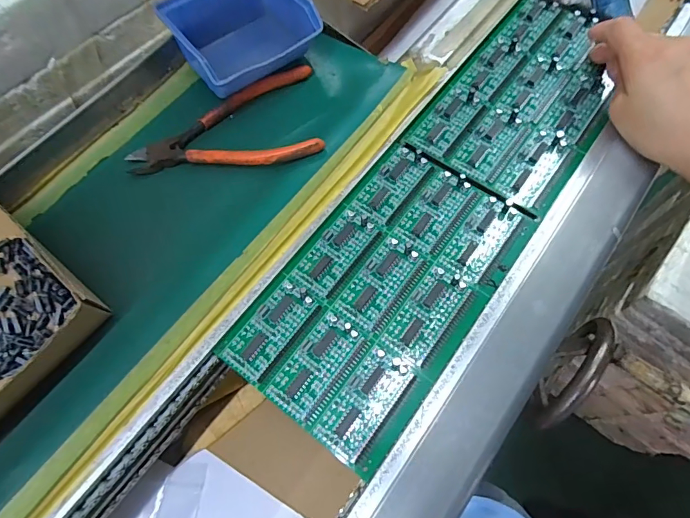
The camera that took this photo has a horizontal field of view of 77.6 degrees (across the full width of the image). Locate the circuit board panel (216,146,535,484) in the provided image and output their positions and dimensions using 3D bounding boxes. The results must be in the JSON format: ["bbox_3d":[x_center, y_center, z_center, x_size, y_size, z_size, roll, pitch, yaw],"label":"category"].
[{"bbox_3d":[0.027,0.017,0.294,0.120,0.007,0.204,35,71,15],"label":"circuit board panel"}]

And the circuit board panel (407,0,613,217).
[{"bbox_3d":[0.157,-0.139,0.357,0.119,0.008,0.204,35,71,15],"label":"circuit board panel"}]

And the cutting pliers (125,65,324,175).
[{"bbox_3d":[-0.097,-0.107,0.341,0.149,0.020,0.095,-10,66,-4],"label":"cutting pliers"}]

